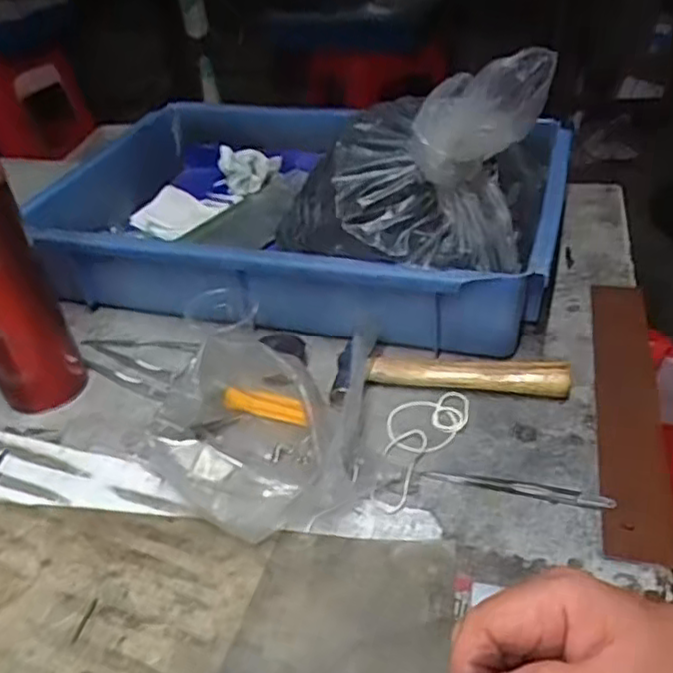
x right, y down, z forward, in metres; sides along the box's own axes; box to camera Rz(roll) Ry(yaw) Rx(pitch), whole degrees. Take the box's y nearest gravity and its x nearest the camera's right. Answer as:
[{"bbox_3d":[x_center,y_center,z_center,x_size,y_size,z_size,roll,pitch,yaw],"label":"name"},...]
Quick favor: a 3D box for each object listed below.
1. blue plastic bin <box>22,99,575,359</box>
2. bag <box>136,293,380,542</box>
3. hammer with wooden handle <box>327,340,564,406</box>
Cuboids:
[{"bbox_3d":[-0.039,-0.124,0.612,0.455,0.106,0.307,12,40,21],"label":"blue plastic bin"},{"bbox_3d":[-0.048,0.042,0.421,0.140,0.076,0.142,3,38,11],"label":"bag"},{"bbox_3d":[0.076,0.032,0.461,0.154,0.024,0.052,5,38,13],"label":"hammer with wooden handle"}]

